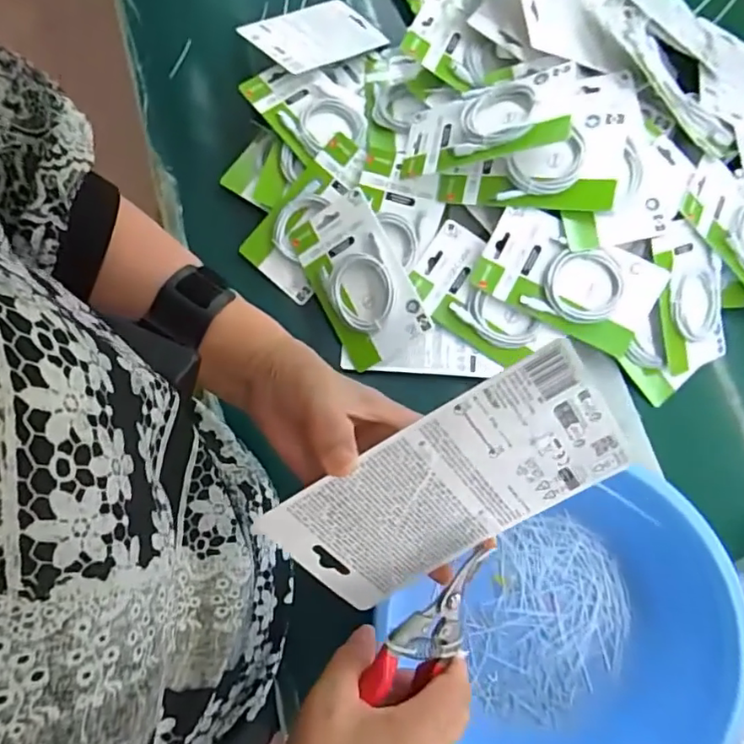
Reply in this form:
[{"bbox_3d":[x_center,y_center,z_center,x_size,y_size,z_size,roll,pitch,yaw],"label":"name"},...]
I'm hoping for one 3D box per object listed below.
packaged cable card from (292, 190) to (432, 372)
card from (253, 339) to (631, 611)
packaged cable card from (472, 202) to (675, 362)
[{"bbox_3d":[-0.017,-0.101,0.627,0.099,0.025,0.177,-30,82,16],"label":"packaged cable card"},{"bbox_3d":[0.039,0.064,0.301,0.179,0.004,0.098,-32,122,12],"label":"card"},{"bbox_3d":[0.207,-0.098,0.613,0.181,0.018,0.101,26,102,5],"label":"packaged cable card"}]

